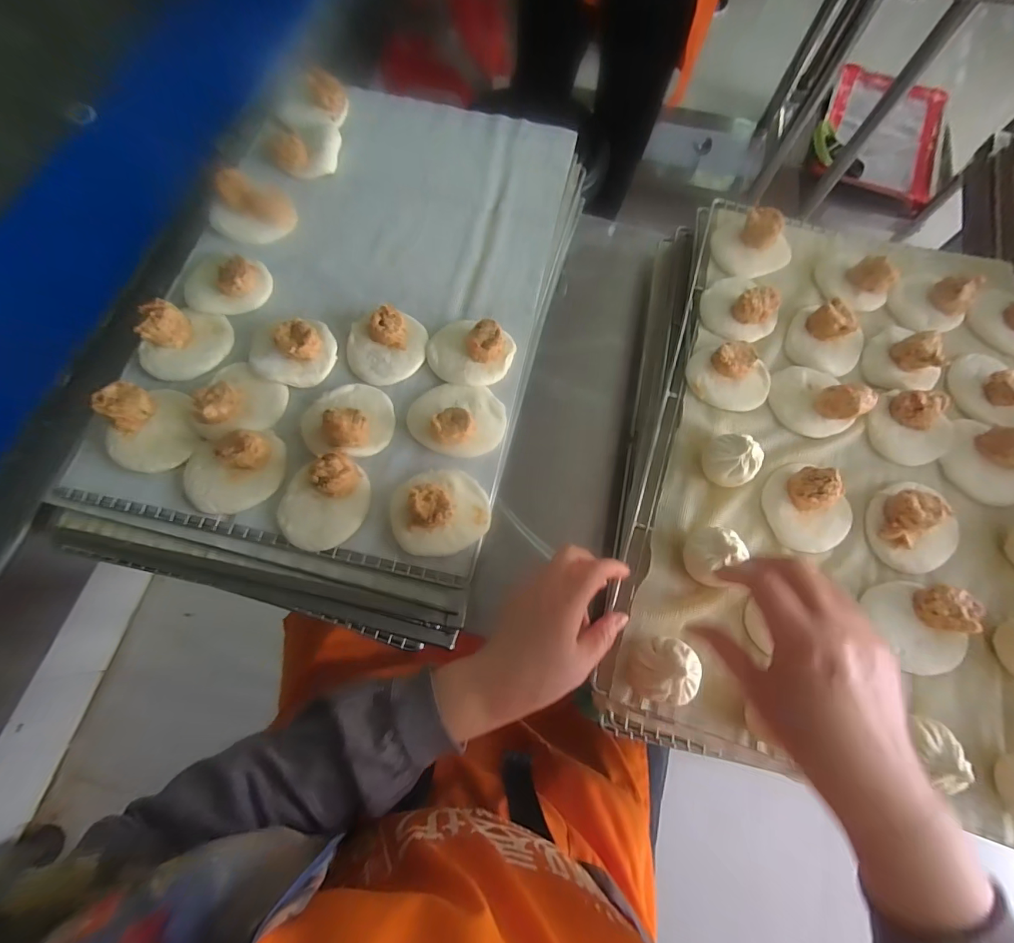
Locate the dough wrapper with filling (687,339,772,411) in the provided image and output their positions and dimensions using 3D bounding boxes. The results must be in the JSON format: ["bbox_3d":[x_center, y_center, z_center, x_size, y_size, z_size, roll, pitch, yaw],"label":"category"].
[{"bbox_3d":[0.234,-0.101,0.460,0.084,0.029,0.067,8,71,1],"label":"dough wrapper with filling"}]

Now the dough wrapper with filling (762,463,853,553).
[{"bbox_3d":[0.285,0.034,0.411,0.083,0.037,0.075,40,74,9],"label":"dough wrapper with filling"}]

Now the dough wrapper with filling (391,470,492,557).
[{"bbox_3d":[-0.062,0.033,0.403,0.087,0.031,0.077,-14,72,-6],"label":"dough wrapper with filling"}]

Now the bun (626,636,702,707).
[{"bbox_3d":[0.125,0.156,0.350,0.049,0.036,0.047,1,71,-2],"label":"bun"}]

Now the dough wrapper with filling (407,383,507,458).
[{"bbox_3d":[-0.050,-0.054,0.430,0.092,0.029,0.077,5,71,0],"label":"dough wrapper with filling"}]

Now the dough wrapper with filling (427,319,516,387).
[{"bbox_3d":[-0.040,-0.126,0.462,0.085,0.028,0.073,25,73,6],"label":"dough wrapper with filling"}]

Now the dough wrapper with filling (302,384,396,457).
[{"bbox_3d":[-0.155,-0.051,0.424,0.083,0.035,0.081,-32,75,-12],"label":"dough wrapper with filling"}]

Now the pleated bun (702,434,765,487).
[{"bbox_3d":[0.212,-0.010,0.421,0.049,0.041,0.048,21,72,3],"label":"pleated bun"}]

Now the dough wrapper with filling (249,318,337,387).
[{"bbox_3d":[-0.220,-0.122,0.446,0.083,0.024,0.065,-1,72,-2],"label":"dough wrapper with filling"}]

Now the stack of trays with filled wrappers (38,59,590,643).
[{"bbox_3d":[-0.159,-0.181,0.486,0.395,0.081,0.642,14,76,5],"label":"stack of trays with filled wrappers"}]

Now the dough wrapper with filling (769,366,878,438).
[{"bbox_3d":[0.315,-0.077,0.450,0.073,0.038,0.079,1,71,-2],"label":"dough wrapper with filling"}]

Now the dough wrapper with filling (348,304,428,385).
[{"bbox_3d":[-0.124,-0.132,0.458,0.080,0.022,0.071,-23,74,-9],"label":"dough wrapper with filling"}]

